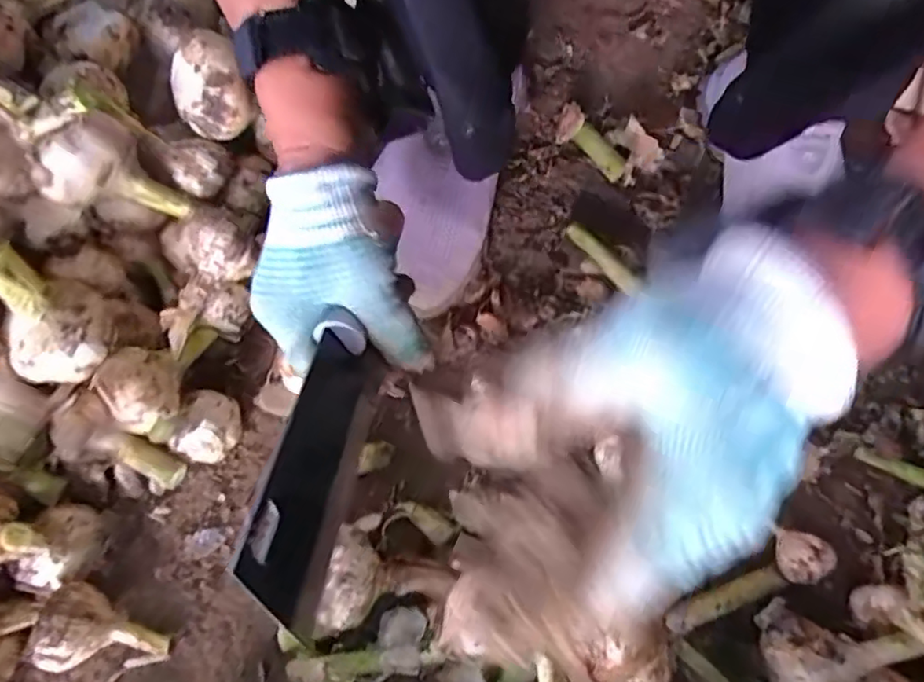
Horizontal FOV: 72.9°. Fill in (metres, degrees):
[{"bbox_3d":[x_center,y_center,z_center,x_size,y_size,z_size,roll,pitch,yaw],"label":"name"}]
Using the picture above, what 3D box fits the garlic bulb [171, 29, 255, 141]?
[{"bbox_3d":[-0.166,-0.168,0.411,0.053,0.046,0.050,-19,71,-6],"label":"garlic bulb"}]

